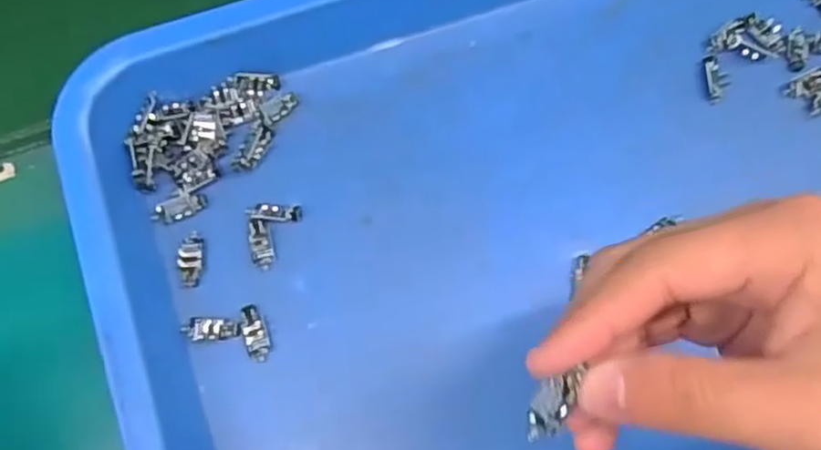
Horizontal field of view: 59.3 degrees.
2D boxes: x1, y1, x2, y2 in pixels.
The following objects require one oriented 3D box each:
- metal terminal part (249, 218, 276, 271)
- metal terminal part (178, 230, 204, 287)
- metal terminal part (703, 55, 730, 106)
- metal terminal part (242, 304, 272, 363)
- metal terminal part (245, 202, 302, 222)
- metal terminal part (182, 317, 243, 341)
[{"bbox_3d":[-0.072,0.009,0.348,0.011,0.004,0.025,-11,72,-5],"label":"metal terminal part"},{"bbox_3d":[-0.106,0.016,0.346,0.011,0.004,0.028,-1,71,-1],"label":"metal terminal part"},{"bbox_3d":[0.161,-0.077,0.377,0.012,0.004,0.028,2,71,-2],"label":"metal terminal part"},{"bbox_3d":[-0.072,0.050,0.336,0.011,0.004,0.027,-17,72,-7],"label":"metal terminal part"},{"bbox_3d":[-0.067,-0.006,0.353,0.026,0.004,0.009,3,71,0],"label":"metal terminal part"},{"bbox_3d":[-0.093,0.048,0.335,0.027,0.004,0.011,1,71,-1],"label":"metal terminal part"}]

